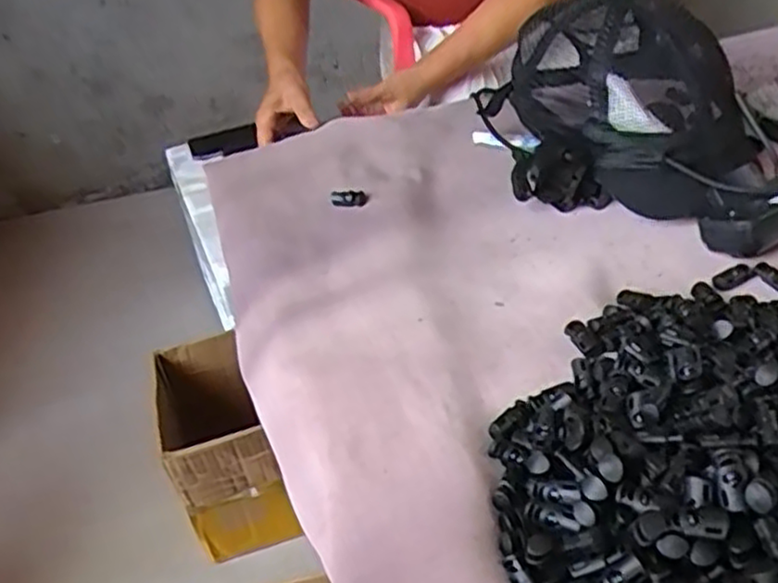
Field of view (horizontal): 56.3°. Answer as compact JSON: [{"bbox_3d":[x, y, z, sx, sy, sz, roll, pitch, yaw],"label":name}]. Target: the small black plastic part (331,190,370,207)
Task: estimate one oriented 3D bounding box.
[{"bbox_3d":[-0.031,-0.076,0.582,0.029,0.007,0.011,-2,39,3],"label":"small black plastic part"}]

